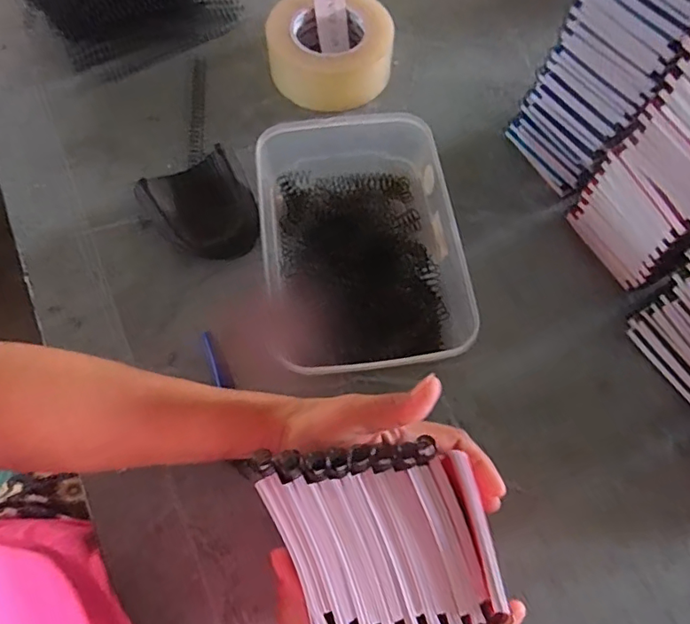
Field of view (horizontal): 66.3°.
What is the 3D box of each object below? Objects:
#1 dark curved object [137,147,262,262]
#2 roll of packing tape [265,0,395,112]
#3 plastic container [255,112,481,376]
[{"bbox_3d":[-0.127,-0.091,0.490,0.082,0.040,0.105,-34,72,-14],"label":"dark curved object"},{"bbox_3d":[-0.018,-0.285,0.570,0.124,0.064,0.114,0,68,-1],"label":"roll of packing tape"},{"bbox_3d":[0.012,-0.067,0.467,0.166,0.067,0.216,-7,68,-4],"label":"plastic container"}]

